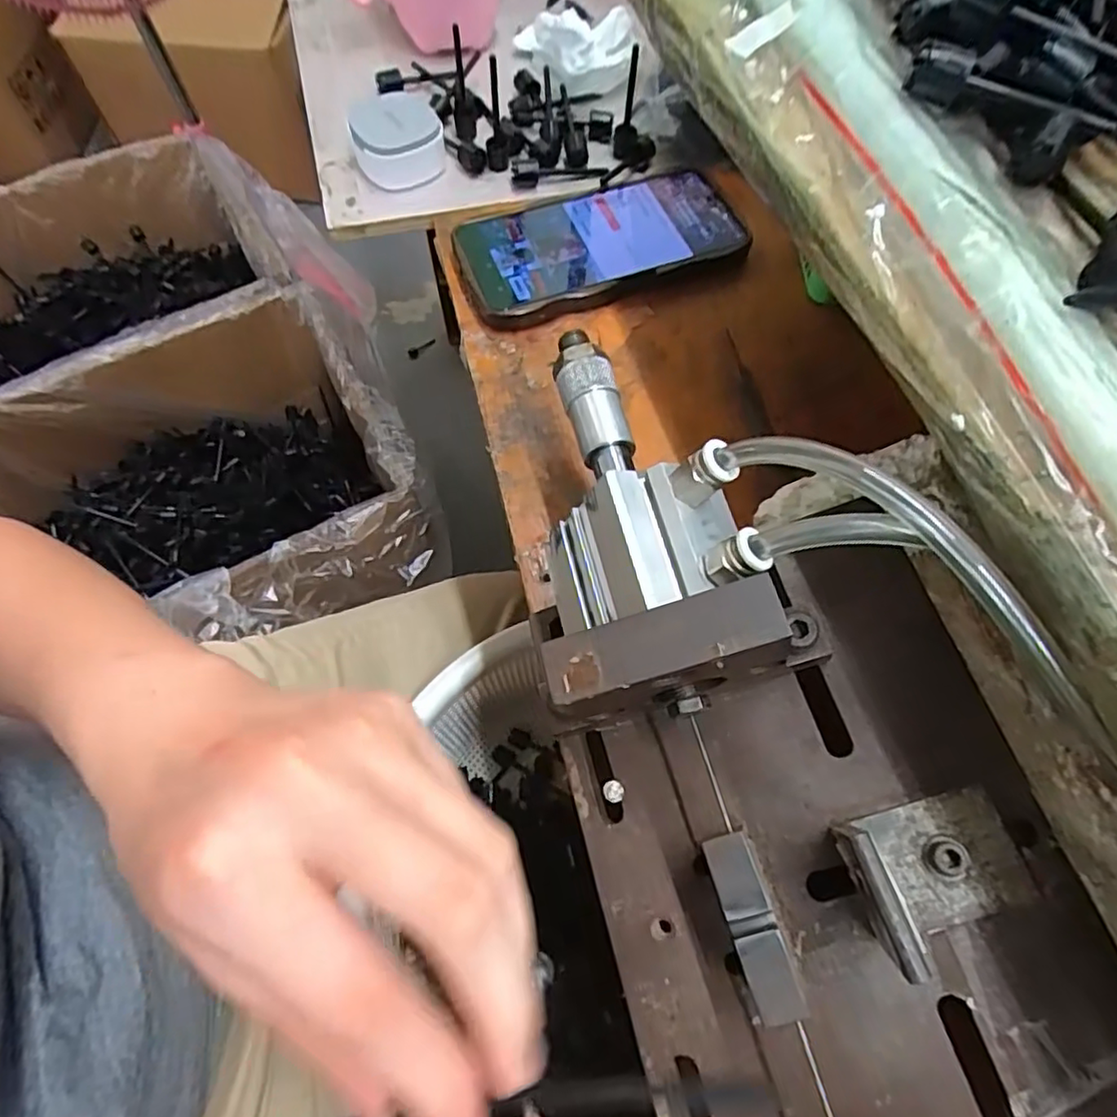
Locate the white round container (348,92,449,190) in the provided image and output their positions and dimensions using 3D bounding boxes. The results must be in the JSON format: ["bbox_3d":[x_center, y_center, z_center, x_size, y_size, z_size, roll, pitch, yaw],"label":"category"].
[{"bbox_3d":[-0.102,-0.268,0.407,0.055,0.031,0.059,0,66,-1],"label":"white round container"}]

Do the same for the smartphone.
[{"bbox_3d":[0.025,-0.186,0.373,0.165,0.012,0.074,-21,68,-10],"label":"smartphone"}]

